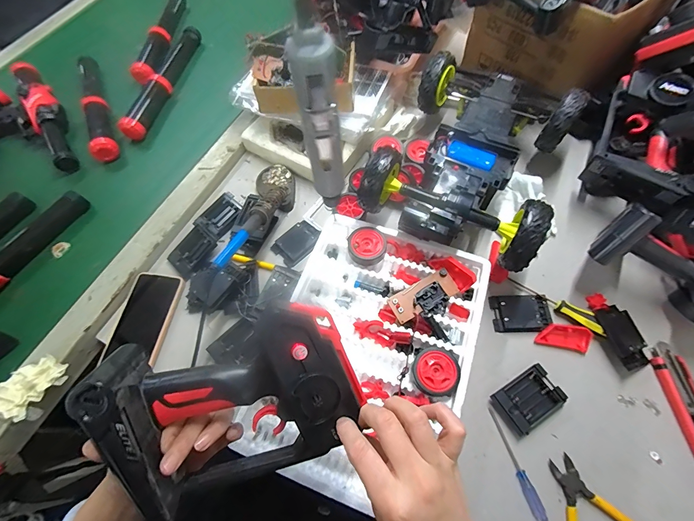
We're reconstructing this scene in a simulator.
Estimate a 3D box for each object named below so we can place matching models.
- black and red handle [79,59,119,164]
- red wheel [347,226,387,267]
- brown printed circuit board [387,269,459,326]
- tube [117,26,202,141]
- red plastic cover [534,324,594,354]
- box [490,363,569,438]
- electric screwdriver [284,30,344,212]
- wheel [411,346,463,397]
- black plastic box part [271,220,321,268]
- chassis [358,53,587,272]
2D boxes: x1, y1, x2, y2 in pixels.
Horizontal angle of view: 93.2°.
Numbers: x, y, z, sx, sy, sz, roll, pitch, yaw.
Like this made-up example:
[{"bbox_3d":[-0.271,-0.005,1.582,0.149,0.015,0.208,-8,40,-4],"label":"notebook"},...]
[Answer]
[{"bbox_3d":[-0.507,-0.317,0.659,0.044,0.039,0.314,-25,67,-9],"label":"black and red handle"},{"bbox_3d":[0.030,-0.022,0.489,0.055,0.019,0.061,-9,65,-1],"label":"red wheel"},{"bbox_3d":[0.110,0.052,0.455,0.095,0.015,0.050,-28,67,-10],"label":"brown printed circuit board"},{"bbox_3d":[-0.384,-0.379,0.683,0.049,0.045,0.314,7,66,6],"label":"tube"},{"bbox_3d":[0.299,0.105,0.450,0.067,0.016,0.030,10,66,7],"label":"red plastic cover"},{"bbox_3d":[0.234,0.178,0.420,0.081,0.015,0.057,-31,67,-11],"label":"box"},{"bbox_3d":[-0.020,-0.103,0.285,0.029,0.170,0.027,-10,65,-2],"label":"electric screwdriver"},{"bbox_3d":[0.113,0.139,0.411,0.064,0.027,0.056,-38,69,-14],"label":"wheel"},{"bbox_3d":[-0.079,-0.029,0.539,0.056,0.012,0.077,42,73,19],"label":"black plastic box part"},{"bbox_3d":[0.196,-0.178,0.497,0.238,0.078,0.346,23,68,13],"label":"chassis"}]

